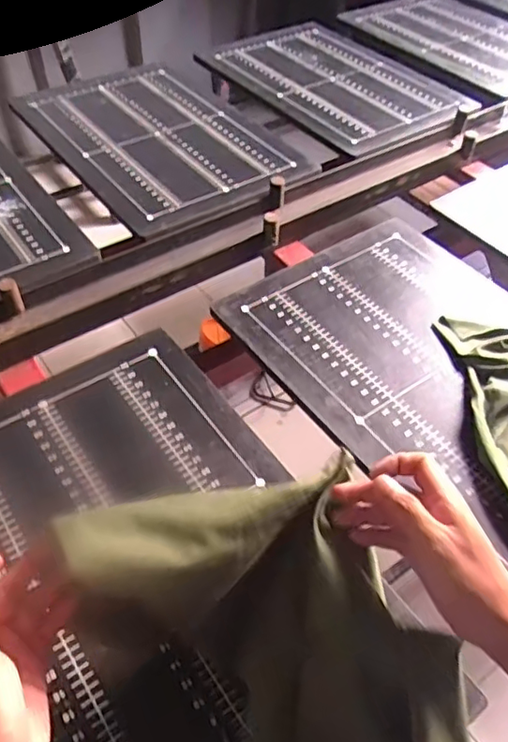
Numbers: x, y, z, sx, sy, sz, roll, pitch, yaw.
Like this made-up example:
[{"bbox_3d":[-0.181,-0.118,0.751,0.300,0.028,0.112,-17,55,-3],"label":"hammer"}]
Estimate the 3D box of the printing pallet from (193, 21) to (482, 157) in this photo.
[{"bbox_3d":[0.185,-0.690,1.373,0.398,0.028,0.605,-30,59,-25],"label":"printing pallet"}]

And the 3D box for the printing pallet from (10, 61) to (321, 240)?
[{"bbox_3d":[-0.185,-0.479,1.191,0.404,0.028,0.571,-28,58,-24],"label":"printing pallet"}]

